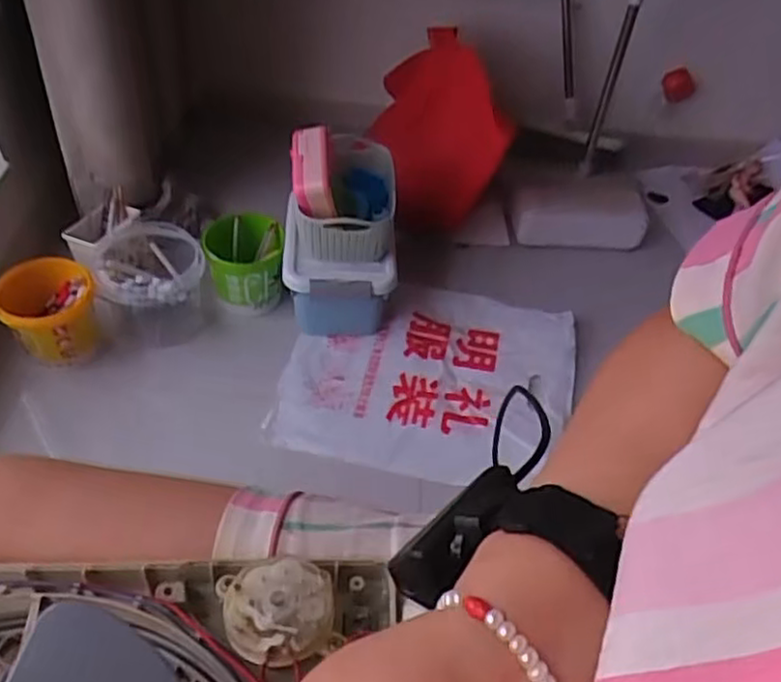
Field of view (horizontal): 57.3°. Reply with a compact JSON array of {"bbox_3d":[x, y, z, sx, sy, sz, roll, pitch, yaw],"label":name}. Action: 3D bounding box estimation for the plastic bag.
[{"bbox_3d":[0.069,0.047,1.176,0.450,0.024,0.391,10,48,4],"label":"plastic bag"}]

